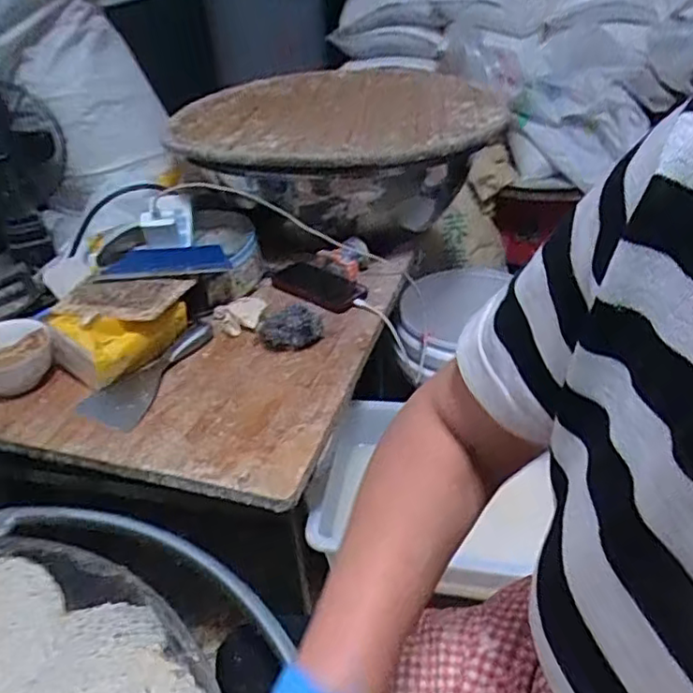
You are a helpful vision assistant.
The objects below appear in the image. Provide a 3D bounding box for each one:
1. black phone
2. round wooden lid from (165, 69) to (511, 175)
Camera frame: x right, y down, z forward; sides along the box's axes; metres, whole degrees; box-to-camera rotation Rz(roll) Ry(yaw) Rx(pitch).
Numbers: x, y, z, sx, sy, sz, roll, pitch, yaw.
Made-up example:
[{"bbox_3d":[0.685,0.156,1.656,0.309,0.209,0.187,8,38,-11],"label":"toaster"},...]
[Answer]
[{"bbox_3d":[-0.048,-0.098,1.006,0.160,0.011,0.088,28,46,29],"label":"black phone"},{"bbox_3d":[-0.013,-0.436,1.143,0.585,0.051,0.587,-2,35,1],"label":"round wooden lid"}]

